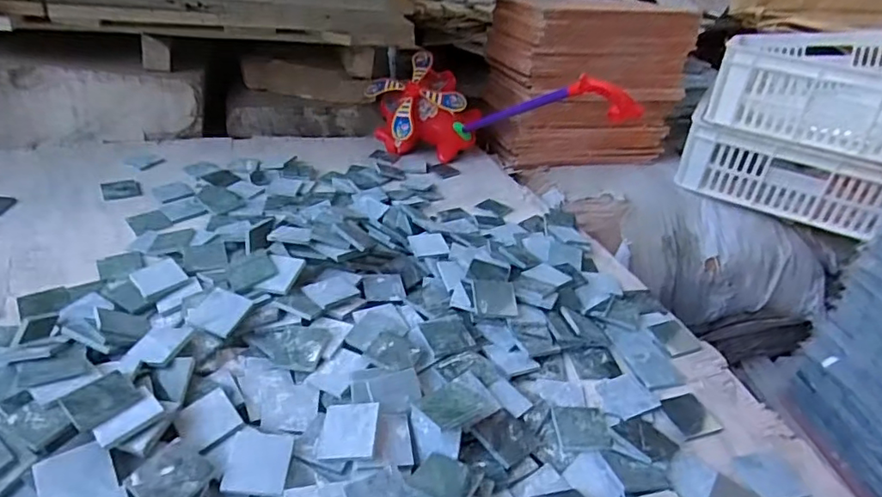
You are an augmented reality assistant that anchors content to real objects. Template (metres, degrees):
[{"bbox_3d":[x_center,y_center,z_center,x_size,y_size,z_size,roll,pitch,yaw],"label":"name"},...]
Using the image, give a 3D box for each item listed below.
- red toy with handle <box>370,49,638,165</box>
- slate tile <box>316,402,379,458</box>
[{"bbox_3d":[0.085,-0.249,0.940,0.175,0.203,0.578,-16,18,-30],"label":"red toy with handle"},{"bbox_3d":[-0.079,0.156,0.482,0.052,0.004,0.048,-8,47,17],"label":"slate tile"}]

